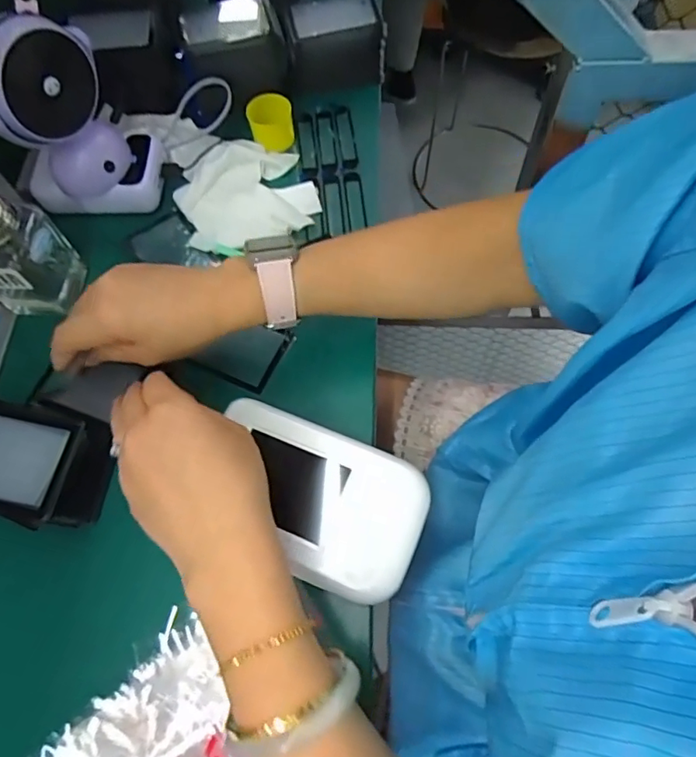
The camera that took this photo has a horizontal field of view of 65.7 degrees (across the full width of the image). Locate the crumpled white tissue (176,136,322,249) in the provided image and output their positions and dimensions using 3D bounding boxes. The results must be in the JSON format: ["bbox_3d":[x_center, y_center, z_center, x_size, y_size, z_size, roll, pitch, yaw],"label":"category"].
[{"bbox_3d":[-0.092,-0.167,0.482,0.116,0.019,0.107,-18,67,-7],"label":"crumpled white tissue"}]

